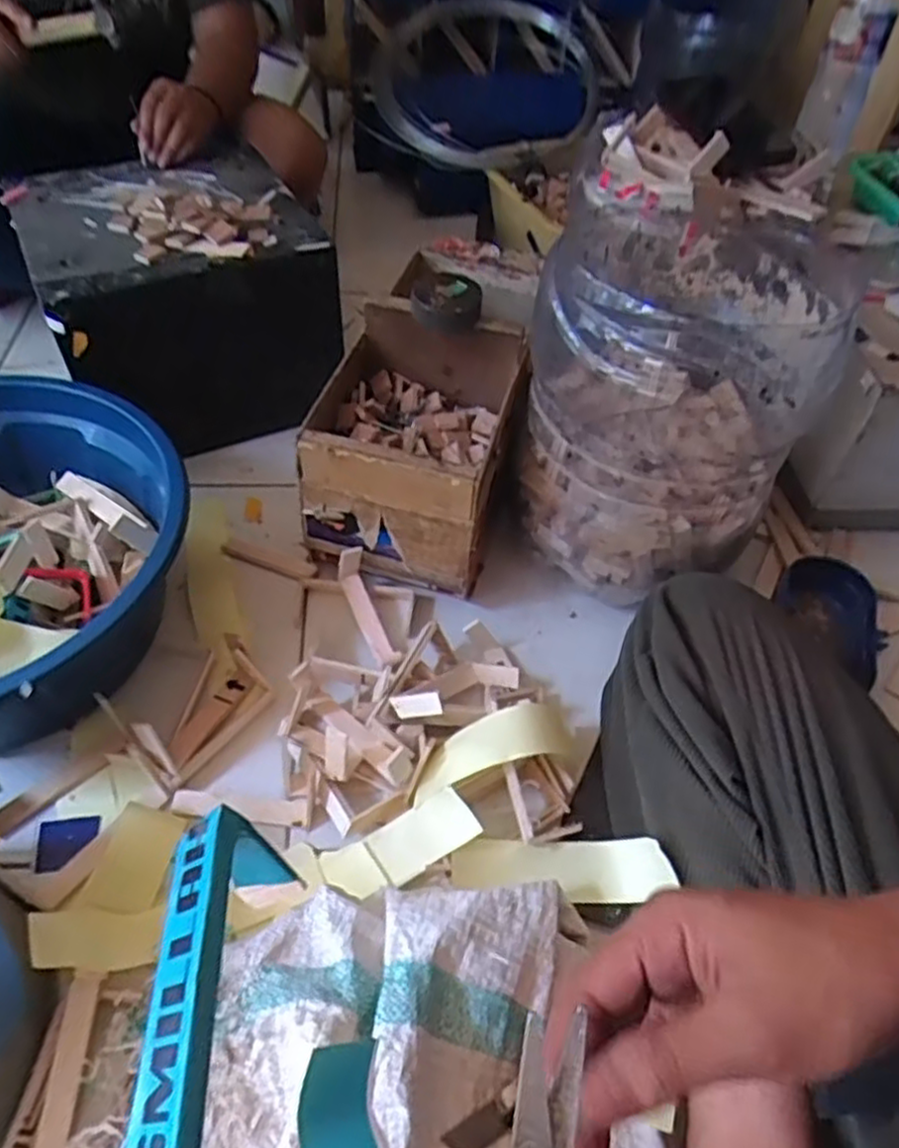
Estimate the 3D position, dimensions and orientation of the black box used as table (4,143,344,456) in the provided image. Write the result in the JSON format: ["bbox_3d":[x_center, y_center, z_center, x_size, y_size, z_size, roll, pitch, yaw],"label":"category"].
[{"bbox_3d":[-0.291,-0.295,0.826,0.278,0.223,0.250,-21,55,-20],"label":"black box used as table"}]

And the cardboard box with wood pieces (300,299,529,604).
[{"bbox_3d":[-0.034,-0.111,0.681,0.163,0.176,0.167,12,50,6],"label":"cardboard box with wood pieces"}]

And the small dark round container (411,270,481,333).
[{"bbox_3d":[-0.003,-0.245,0.657,0.061,0.037,0.054,2,50,-3],"label":"small dark round container"}]

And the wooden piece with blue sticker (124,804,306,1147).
[{"bbox_3d":[-0.059,0.109,0.175,0.026,0.037,0.117,-1,28,-5],"label":"wooden piece with blue sticker"}]

